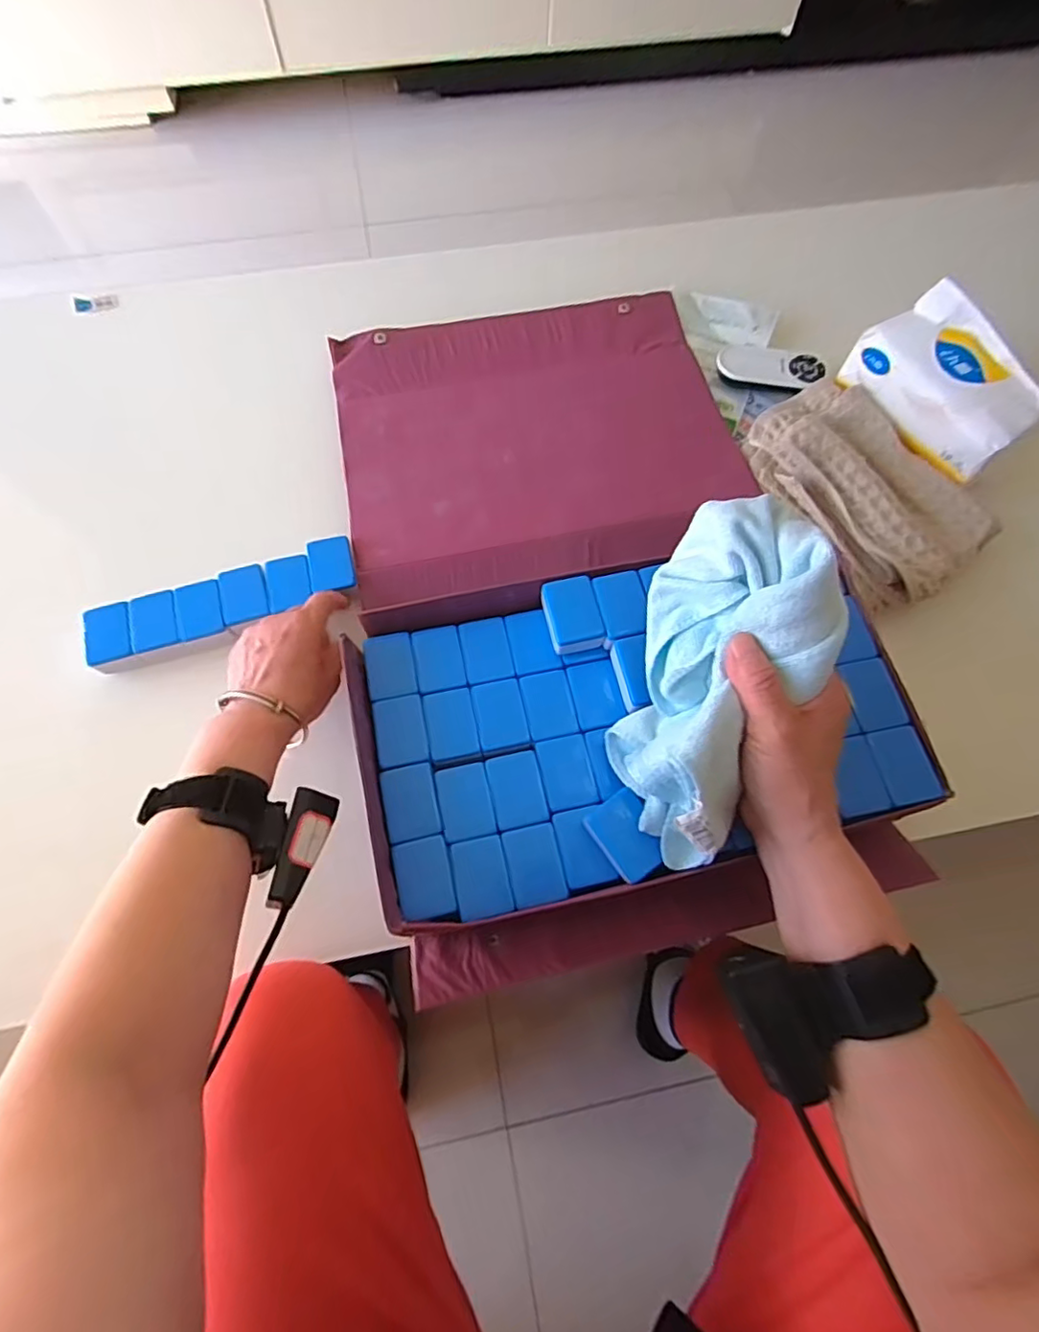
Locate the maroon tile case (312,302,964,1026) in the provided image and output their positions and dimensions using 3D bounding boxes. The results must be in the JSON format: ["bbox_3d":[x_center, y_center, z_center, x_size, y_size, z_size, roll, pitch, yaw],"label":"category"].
[{"bbox_3d":[0.047,-0.099,0.487,0.369,0.082,0.606,-10,70,-5],"label":"maroon tile case"}]

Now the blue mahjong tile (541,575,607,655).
[{"bbox_3d":[0.039,-0.036,0.436,0.037,0.023,0.054,-13,70,-6],"label":"blue mahjong tile"}]

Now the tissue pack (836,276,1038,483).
[{"bbox_3d":[0.393,-0.264,0.542,0.073,0.076,0.156,-35,74,-13],"label":"tissue pack"}]

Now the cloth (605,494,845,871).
[{"bbox_3d":[0.110,0.010,0.346,0.095,0.132,0.181,24,71,8],"label":"cloth"}]

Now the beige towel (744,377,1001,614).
[{"bbox_3d":[0.322,-0.172,0.543,0.158,0.033,0.229,-26,72,-11],"label":"beige towel"}]

